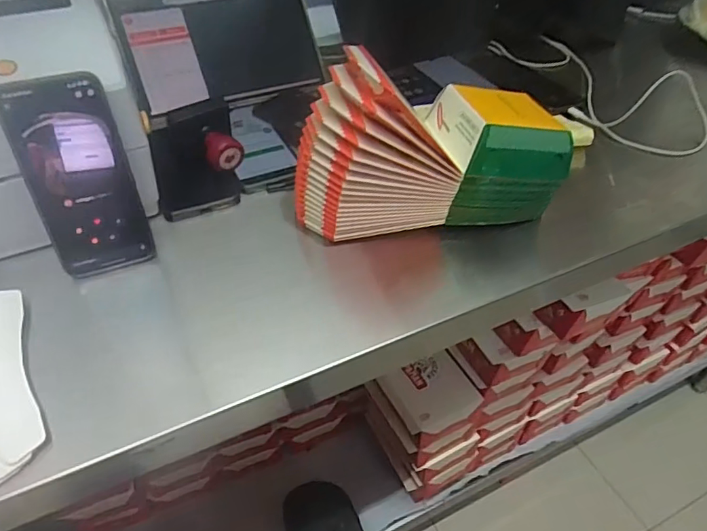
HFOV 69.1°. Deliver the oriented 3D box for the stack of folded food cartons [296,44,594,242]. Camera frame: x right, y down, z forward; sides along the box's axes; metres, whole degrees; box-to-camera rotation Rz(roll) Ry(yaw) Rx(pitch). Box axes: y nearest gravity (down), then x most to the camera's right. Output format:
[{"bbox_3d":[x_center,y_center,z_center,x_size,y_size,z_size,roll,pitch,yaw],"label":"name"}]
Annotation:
[{"bbox_3d":[0.073,-0.119,0.482,0.259,0.138,0.114,-4,44,-4],"label":"stack of folded food cartons"}]

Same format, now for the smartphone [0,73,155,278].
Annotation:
[{"bbox_3d":[-0.227,-0.070,0.431,0.076,0.166,0.004,-17,29,-19],"label":"smartphone"}]

